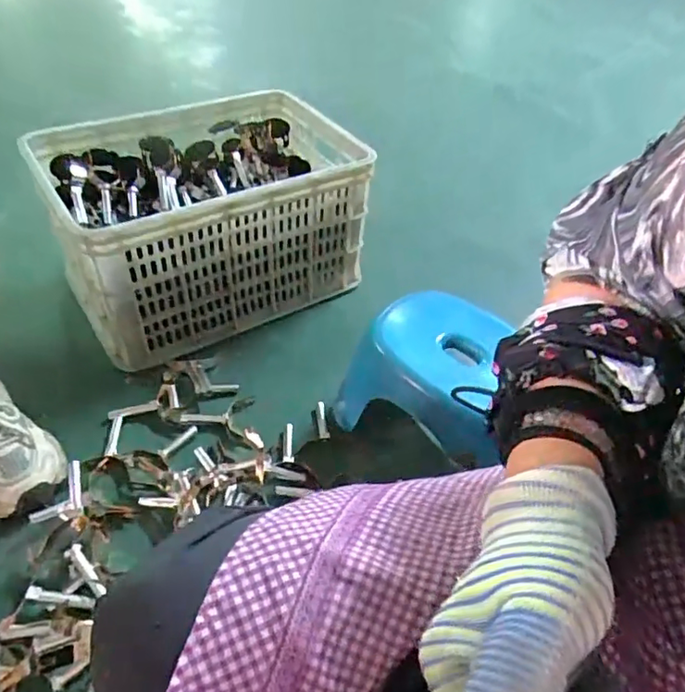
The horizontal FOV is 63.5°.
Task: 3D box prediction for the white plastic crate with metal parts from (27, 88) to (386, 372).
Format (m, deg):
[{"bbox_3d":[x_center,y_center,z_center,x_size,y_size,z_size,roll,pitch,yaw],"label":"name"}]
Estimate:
[{"bbox_3d":[-0.267,-0.259,1.125,0.547,0.300,0.408,-21,51,-24],"label":"white plastic crate with metal parts"}]

